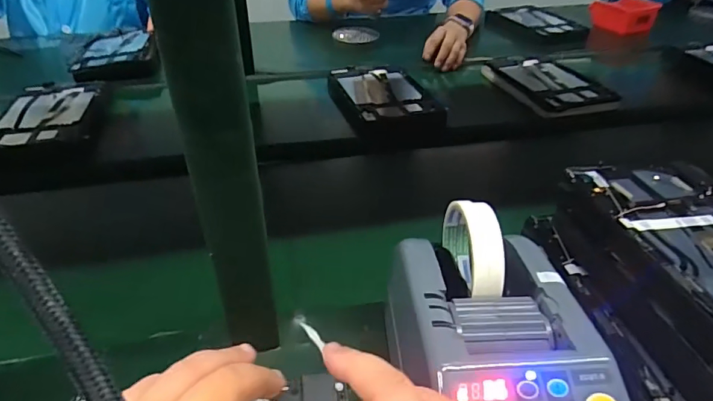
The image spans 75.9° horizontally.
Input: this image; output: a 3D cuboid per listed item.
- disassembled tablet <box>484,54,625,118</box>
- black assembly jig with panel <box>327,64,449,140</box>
[{"bbox_3d":[0.383,-0.240,0.918,0.164,0.023,0.260,-14,40,-9],"label":"disassembled tablet"},{"bbox_3d":[0.050,-0.192,0.862,0.176,0.046,0.246,-7,38,-9],"label":"black assembly jig with panel"}]

